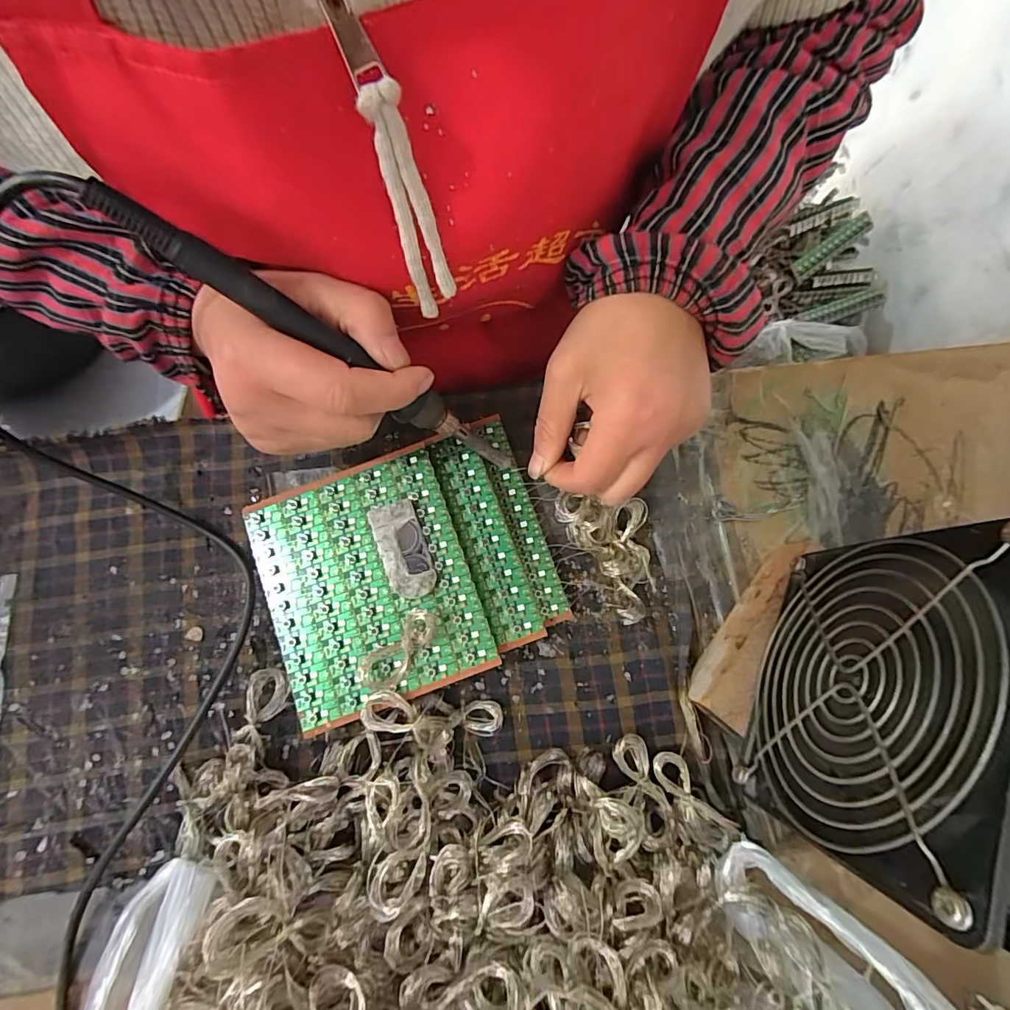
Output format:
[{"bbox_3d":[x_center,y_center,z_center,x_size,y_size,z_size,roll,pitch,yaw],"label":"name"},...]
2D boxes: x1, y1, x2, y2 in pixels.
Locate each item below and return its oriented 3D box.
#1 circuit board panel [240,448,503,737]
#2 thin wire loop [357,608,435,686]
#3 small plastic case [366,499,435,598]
[{"bbox_3d":[-0.074,0.041,0.261,0.107,0.004,0.125,-20,80,0],"label":"circuit board panel"},{"bbox_3d":[-0.054,0.074,0.251,0.020,0.011,0.051,44,99,7],"label":"thin wire loop"},{"bbox_3d":[-0.054,0.024,0.260,0.023,0.012,0.050,-19,80,-6],"label":"small plastic case"}]

